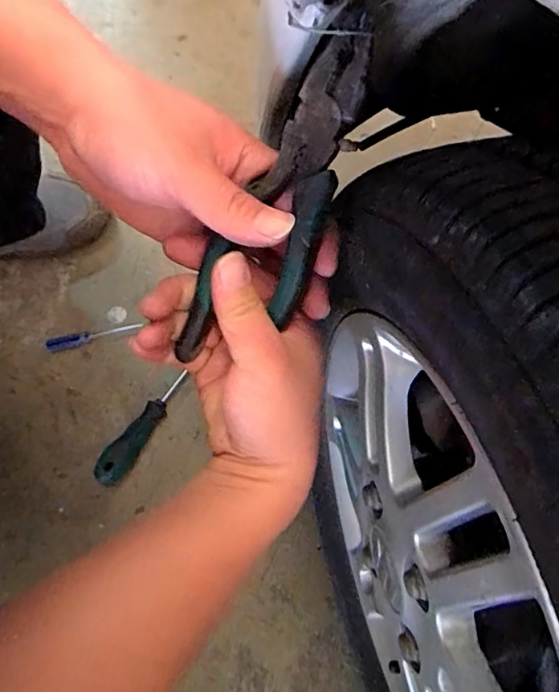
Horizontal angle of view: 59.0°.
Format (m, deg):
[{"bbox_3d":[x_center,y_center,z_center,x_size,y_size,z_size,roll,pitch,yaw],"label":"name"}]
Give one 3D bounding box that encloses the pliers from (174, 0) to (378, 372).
[{"bbox_3d":[0.000,-0.071,0.267,0.057,0.016,0.188,30,110,7],"label":"pliers"}]

